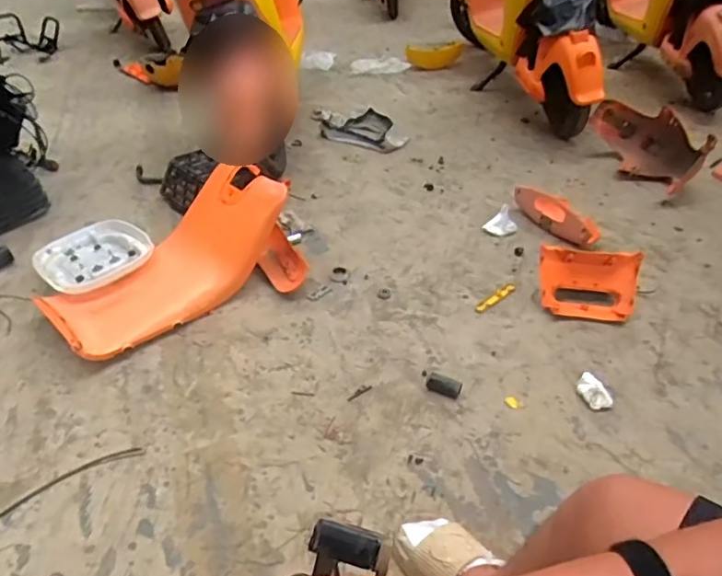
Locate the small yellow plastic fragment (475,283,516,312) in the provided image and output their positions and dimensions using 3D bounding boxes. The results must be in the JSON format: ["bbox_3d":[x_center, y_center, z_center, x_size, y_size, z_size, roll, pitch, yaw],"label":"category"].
[{"bbox_3d":[0.352,0.024,1.437,0.145,0.008,0.029,-26,47,-29],"label":"small yellow plastic fragment"}]

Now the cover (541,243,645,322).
[{"bbox_3d":[0.582,-0.014,1.394,0.249,0.119,0.154,4,40,4],"label":"cover"}]

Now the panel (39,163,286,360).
[{"bbox_3d":[-0.458,-0.066,1.416,0.215,0.181,0.620,30,61,30],"label":"panel"}]

